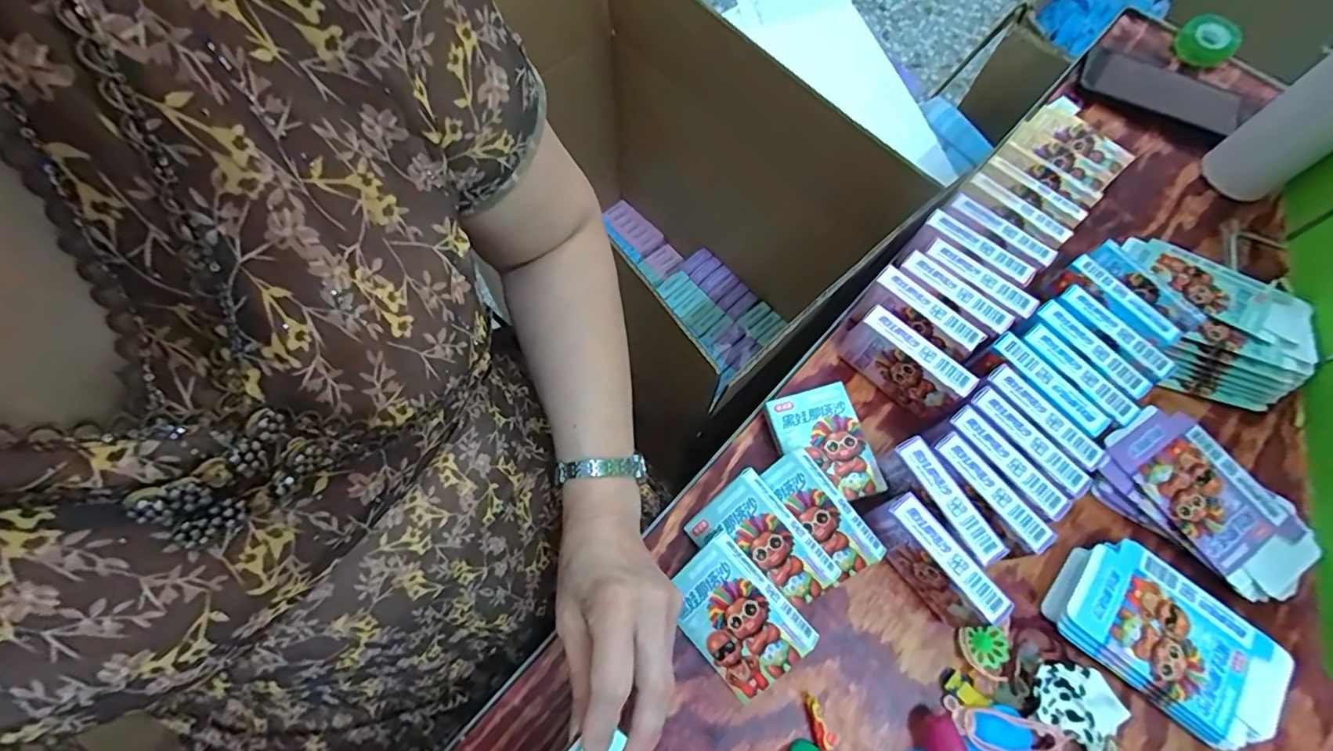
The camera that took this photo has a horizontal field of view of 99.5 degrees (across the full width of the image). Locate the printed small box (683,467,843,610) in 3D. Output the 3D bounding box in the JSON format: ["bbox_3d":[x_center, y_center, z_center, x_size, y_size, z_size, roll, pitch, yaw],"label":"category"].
[{"bbox_3d":[0.066,0.121,0.399,0.091,0.020,0.064,48,110,18],"label":"printed small box"}]

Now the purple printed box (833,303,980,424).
[{"bbox_3d":[0.189,-0.009,0.454,0.026,0.069,0.094,-41,75,-17],"label":"purple printed box"}]

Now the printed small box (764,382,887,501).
[{"bbox_3d":[0.123,0.058,0.449,0.066,0.026,0.090,-14,69,-8],"label":"printed small box"}]

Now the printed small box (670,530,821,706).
[{"bbox_3d":[0.045,0.164,0.384,0.090,0.017,0.067,46,107,16],"label":"printed small box"}]

